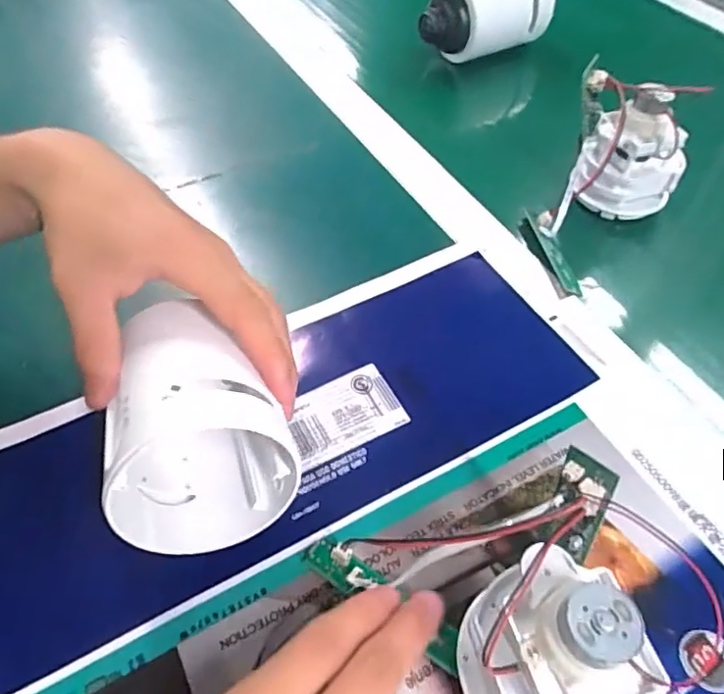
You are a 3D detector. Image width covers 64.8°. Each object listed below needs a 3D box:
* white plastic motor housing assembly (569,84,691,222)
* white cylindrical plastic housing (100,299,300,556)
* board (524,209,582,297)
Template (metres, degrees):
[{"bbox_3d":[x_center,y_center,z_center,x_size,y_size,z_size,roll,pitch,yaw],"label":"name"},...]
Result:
[{"bbox_3d":[0.179,-0.125,0.379,0.064,0.082,0.047,21,57,18],"label":"white plastic motor housing assembly"},{"bbox_3d":[-0.074,0.031,0.256,0.074,0.078,0.096,-14,53,-7],"label":"white cylindrical plastic housing"},{"bbox_3d":[0.129,-0.066,0.386,0.012,0.006,0.078,-10,53,-4],"label":"board"}]

